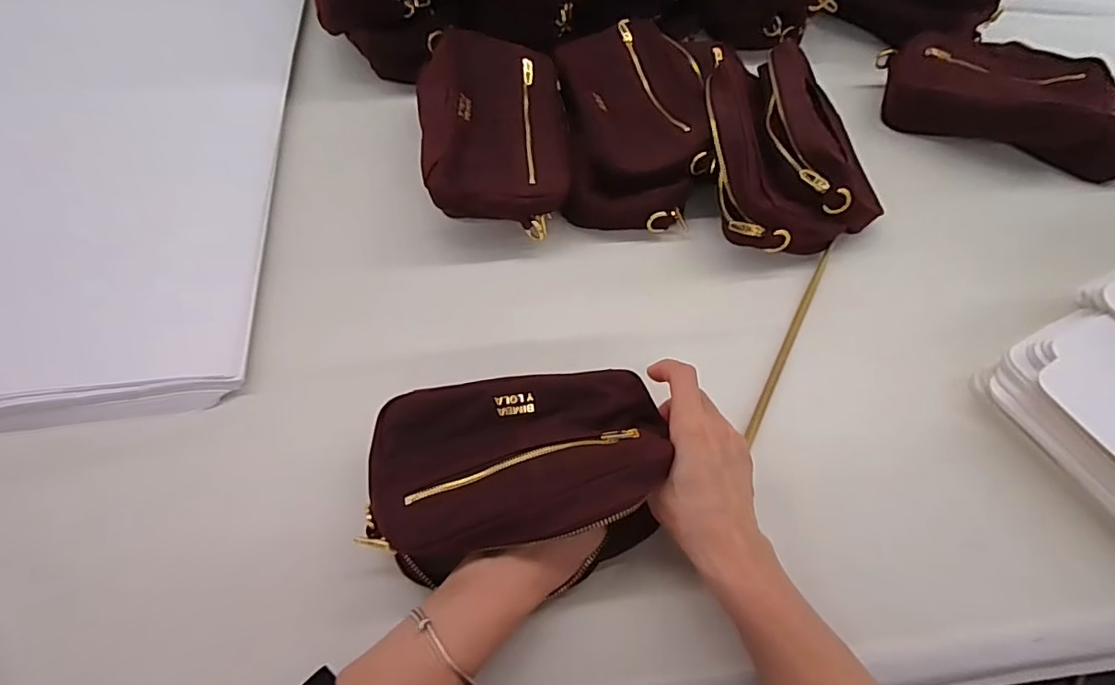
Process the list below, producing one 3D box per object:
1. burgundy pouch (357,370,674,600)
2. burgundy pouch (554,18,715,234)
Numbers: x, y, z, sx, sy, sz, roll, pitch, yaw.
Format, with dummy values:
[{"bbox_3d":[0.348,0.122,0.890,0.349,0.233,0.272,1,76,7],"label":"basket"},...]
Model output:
[{"bbox_3d":[-0.023,0.076,0.350,0.192,0.060,0.125,-7,60,-7],"label":"burgundy pouch"},{"bbox_3d":[0.076,-0.222,0.545,0.143,0.071,0.224,-2,59,-4],"label":"burgundy pouch"}]

